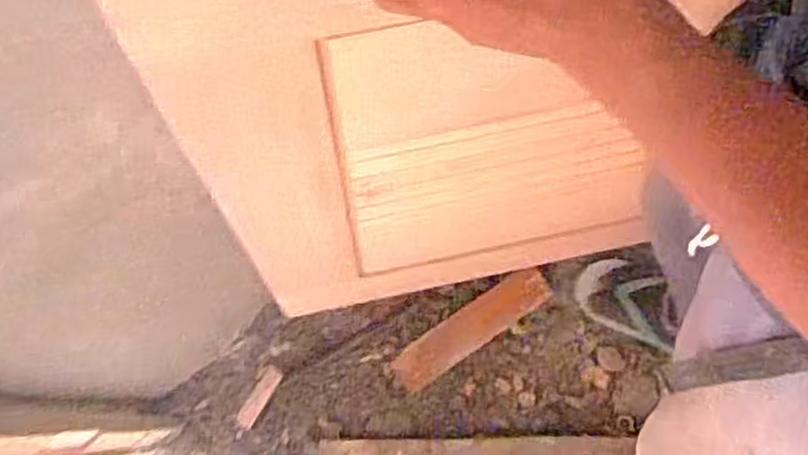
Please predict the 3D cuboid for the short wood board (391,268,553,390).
[{"bbox_3d":[0.108,0.157,1.190,0.276,0.015,0.063,-35,76,-5],"label":"short wood board"}]

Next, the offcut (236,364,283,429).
[{"bbox_3d":[-0.229,0.269,1.203,0.030,0.015,0.102,27,79,11],"label":"offcut"}]

